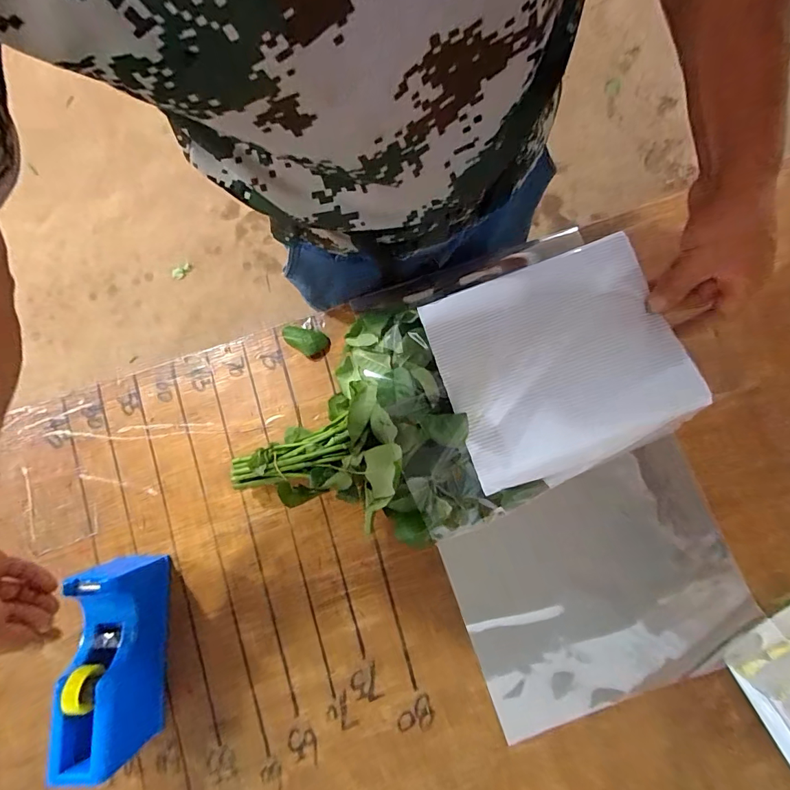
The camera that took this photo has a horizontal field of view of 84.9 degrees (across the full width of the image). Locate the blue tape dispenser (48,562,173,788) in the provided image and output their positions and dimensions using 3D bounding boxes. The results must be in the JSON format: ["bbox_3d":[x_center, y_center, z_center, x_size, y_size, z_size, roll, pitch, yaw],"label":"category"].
[{"bbox_3d":[-0.311,0.289,0.483,0.067,0.098,0.200,-6,80,2],"label":"blue tape dispenser"}]

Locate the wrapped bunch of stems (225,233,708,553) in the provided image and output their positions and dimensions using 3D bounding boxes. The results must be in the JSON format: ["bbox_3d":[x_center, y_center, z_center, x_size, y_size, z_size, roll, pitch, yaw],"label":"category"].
[{"bbox_3d":[0.038,0.013,0.441,0.473,0.090,0.239,-24,77,10],"label":"wrapped bunch of stems"}]

